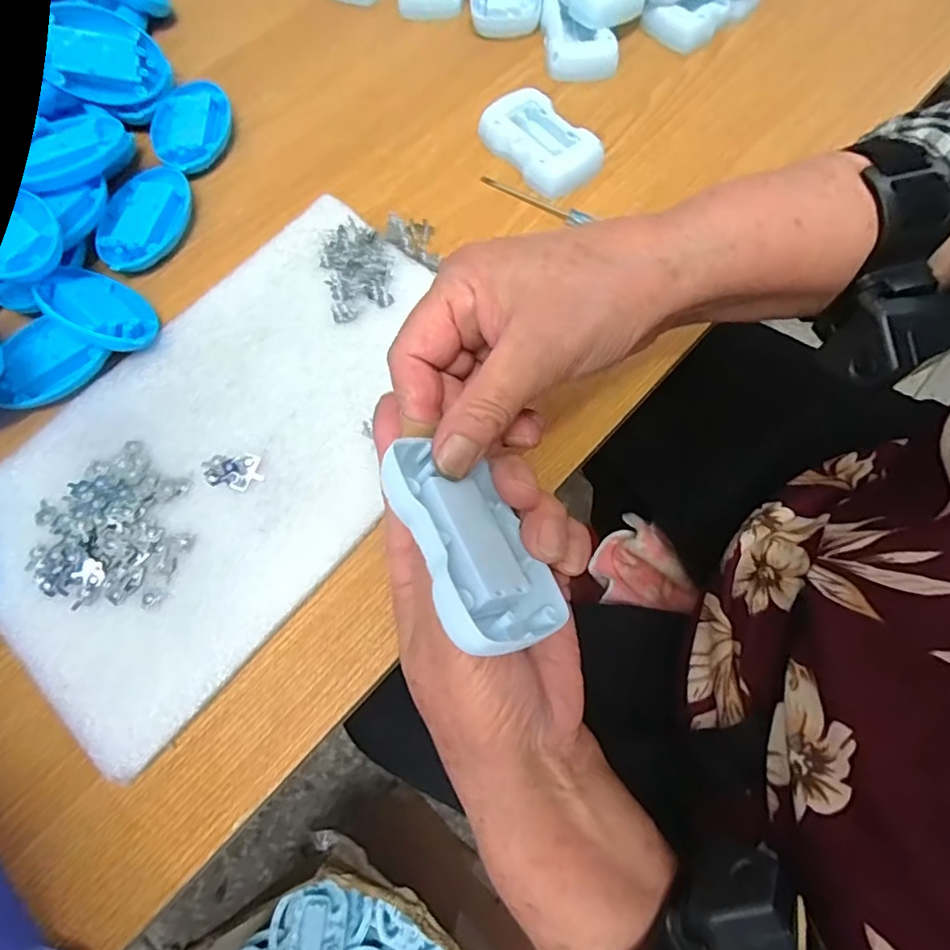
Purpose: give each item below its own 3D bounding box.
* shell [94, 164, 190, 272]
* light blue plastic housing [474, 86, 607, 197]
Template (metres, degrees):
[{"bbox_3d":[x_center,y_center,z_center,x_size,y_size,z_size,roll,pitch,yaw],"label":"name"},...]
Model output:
[{"bbox_3d":[-0.222,-0.172,0.373,0.051,0.017,0.082,8,70,3],"label":"shell"},{"bbox_3d":[0.047,-0.229,0.386,0.049,0.020,0.087,-36,74,-12],"label":"light blue plastic housing"}]

